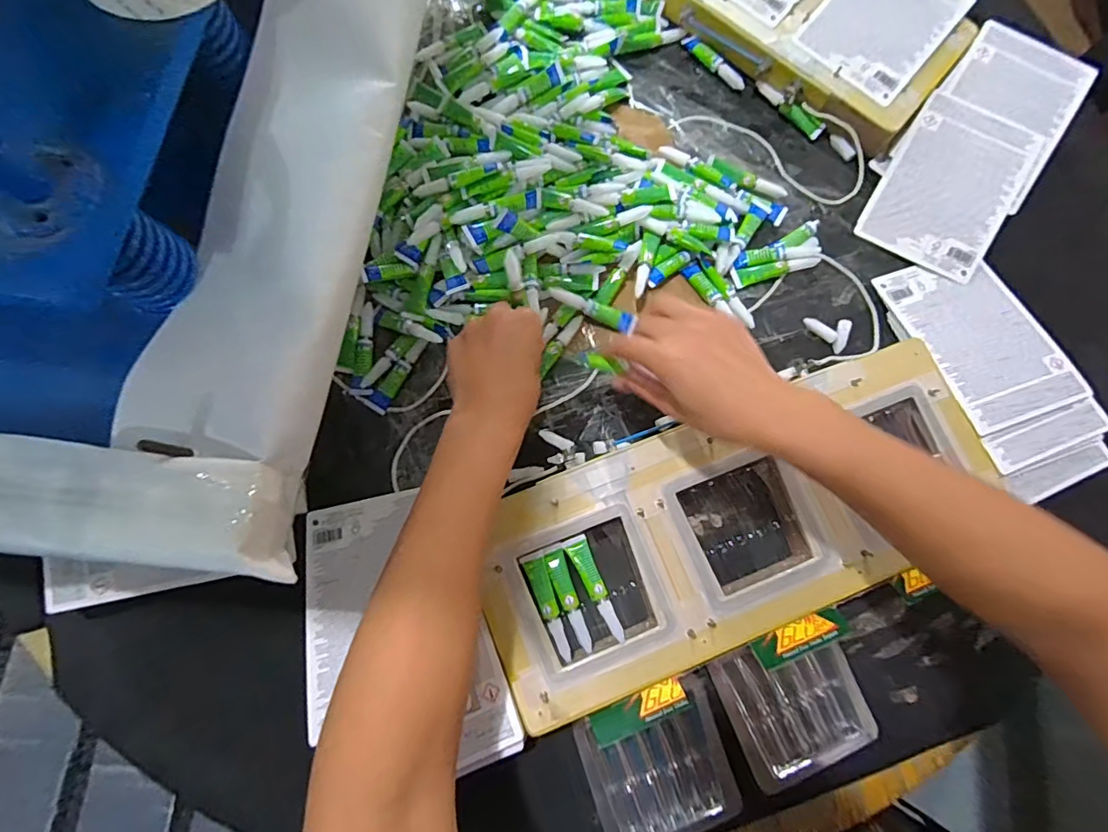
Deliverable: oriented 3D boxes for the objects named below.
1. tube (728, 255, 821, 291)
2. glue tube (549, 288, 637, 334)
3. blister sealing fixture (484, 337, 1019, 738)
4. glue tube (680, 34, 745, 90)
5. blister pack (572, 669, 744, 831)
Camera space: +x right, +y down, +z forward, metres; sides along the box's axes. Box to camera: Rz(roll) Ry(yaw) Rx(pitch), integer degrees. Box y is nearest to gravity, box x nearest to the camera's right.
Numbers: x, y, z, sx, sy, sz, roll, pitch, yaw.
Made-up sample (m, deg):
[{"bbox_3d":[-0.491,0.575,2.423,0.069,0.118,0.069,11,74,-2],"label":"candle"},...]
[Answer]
[{"bbox_3d":[0.211,-0.141,0.492,0.084,0.014,0.019,-16,78,-5],"label":"tube"},{"bbox_3d":[0.033,-0.097,0.457,0.077,0.009,0.019,21,77,-10],"label":"glue tube"},{"bbox_3d":[0.130,0.093,0.420,0.384,0.036,0.175,-20,79,-6],"label":"blister sealing fixture"},{"bbox_3d":[0.168,-0.369,0.537,0.014,0.011,0.082,-41,81,-10],"label":"glue tube"},{"bbox_3d":[0.077,0.261,0.385,0.102,0.026,0.114,-18,91,-7],"label":"blister pack"}]

